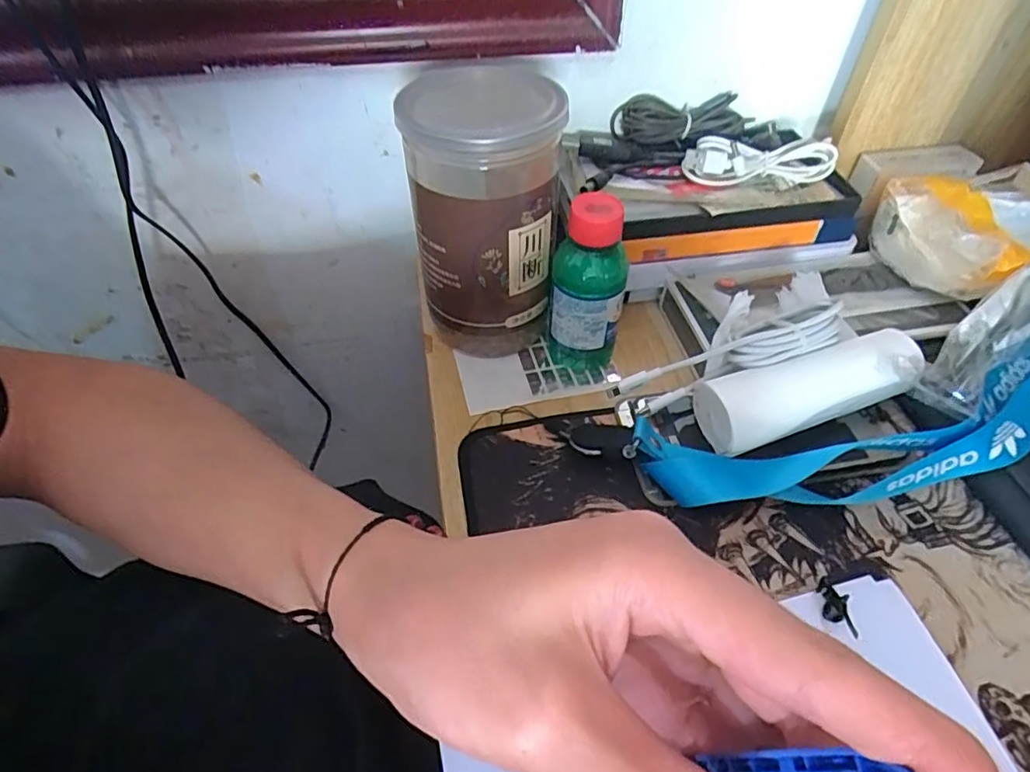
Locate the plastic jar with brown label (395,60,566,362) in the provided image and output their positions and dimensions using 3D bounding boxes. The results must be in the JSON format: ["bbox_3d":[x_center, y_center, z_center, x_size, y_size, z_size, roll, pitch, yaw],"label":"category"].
[{"bbox_3d":[-0.013,-0.090,0.321,0.077,0.150,0.075,0,48,0],"label":"plastic jar with brown label"}]

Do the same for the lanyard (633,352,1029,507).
[{"bbox_3d":[0.209,0.018,0.298,0.293,0.034,0.064,-11,48,-9],"label":"lanyard"}]

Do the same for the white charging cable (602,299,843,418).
[{"bbox_3d":[0.114,-0.015,0.315,0.128,0.027,0.029,-20,49,0],"label":"white charging cable"}]

